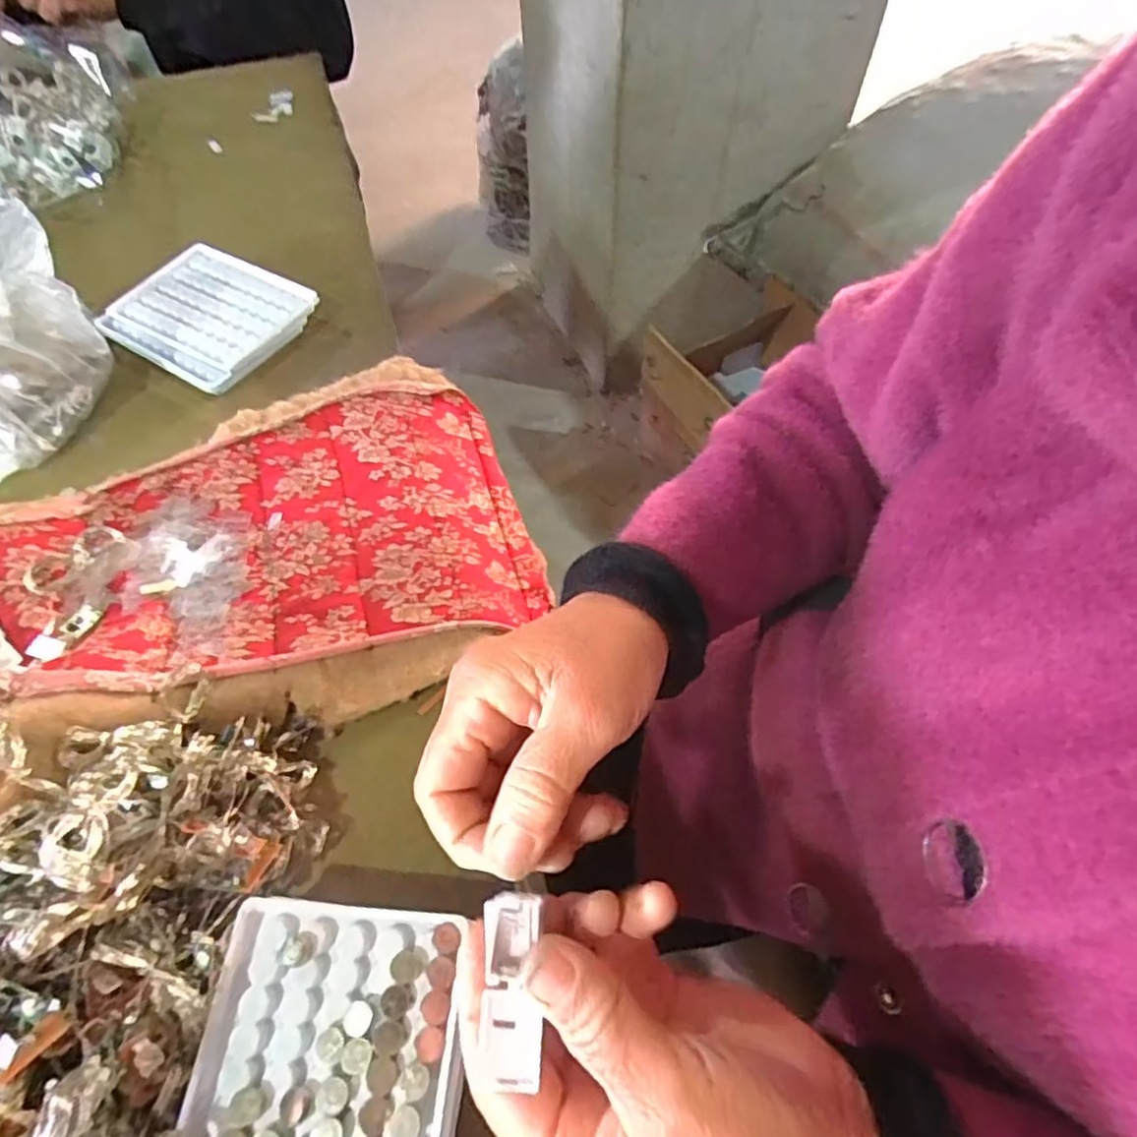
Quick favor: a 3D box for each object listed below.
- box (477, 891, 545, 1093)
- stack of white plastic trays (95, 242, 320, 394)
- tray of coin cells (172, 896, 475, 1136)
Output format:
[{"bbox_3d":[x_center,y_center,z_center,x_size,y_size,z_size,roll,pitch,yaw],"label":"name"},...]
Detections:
[{"bbox_3d":[-0.018,0.137,0.218,0.018,0.015,0.054,-2,77,-1],"label":"box"},{"bbox_3d":[-0.271,-0.191,0.497,0.129,0.021,0.106,28,62,16],"label":"stack of white plastic trays"},{"bbox_3d":[-0.090,0.202,0.249,0.095,0.034,0.129,3,58,2],"label":"tray of coin cells"}]

